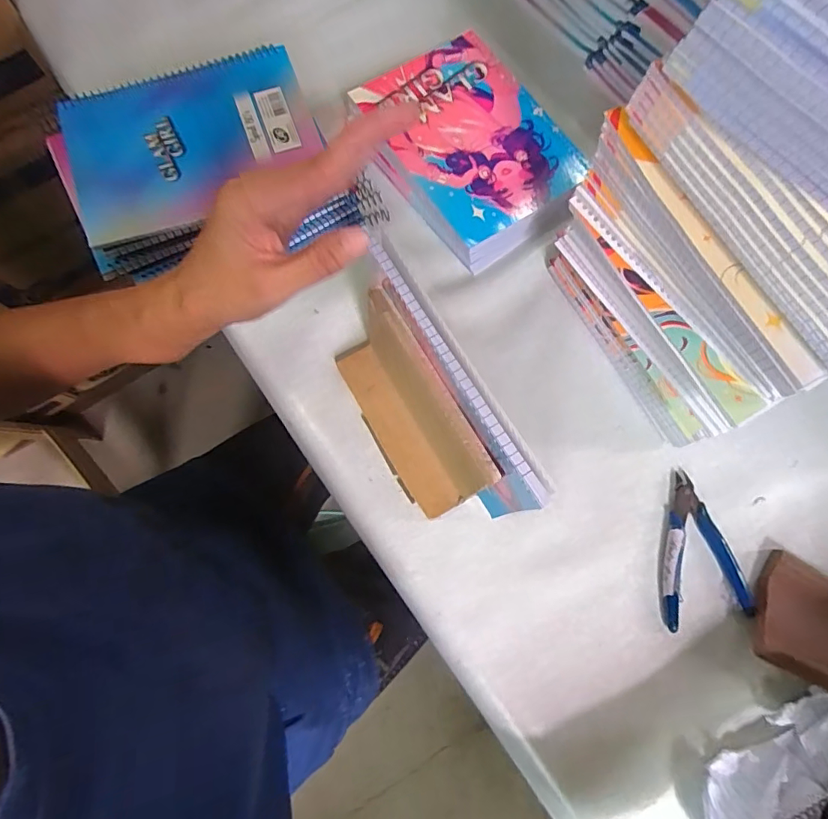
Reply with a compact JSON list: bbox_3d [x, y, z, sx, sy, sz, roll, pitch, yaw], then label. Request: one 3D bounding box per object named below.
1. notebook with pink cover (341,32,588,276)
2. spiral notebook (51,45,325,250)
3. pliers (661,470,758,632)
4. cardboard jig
[{"bbox_3d":[0.050,-0.247,0.476,0.155,0.042,0.204,-31,78,-9],"label":"notebook with pink cover"},{"bbox_3d":[-0.184,-0.221,0.414,0.199,0.015,0.146,-20,77,-6],"label":"spiral notebook"},{"bbox_3d":[0.233,0.111,0.409,0.074,0.012,0.119,-6,76,-3],"label":"pliers"},{"bbox_3d":[-0.008,-0.002,0.380,0.058,0.114,0.165,-26,78,-8],"label":"cardboard jig"}]

